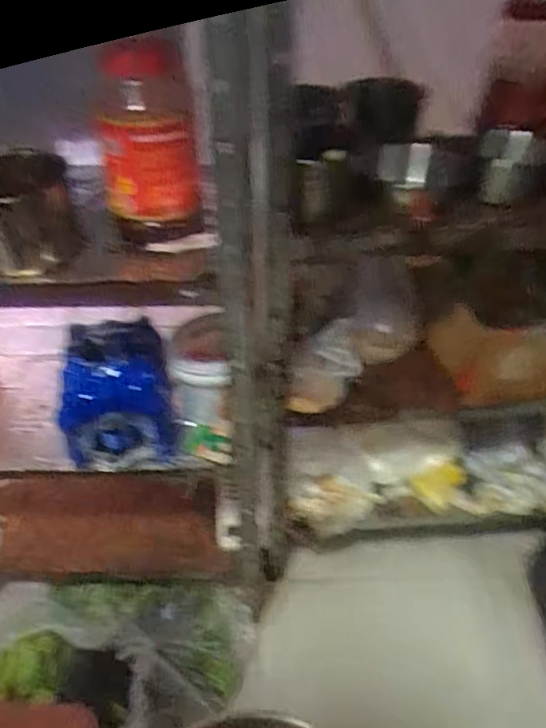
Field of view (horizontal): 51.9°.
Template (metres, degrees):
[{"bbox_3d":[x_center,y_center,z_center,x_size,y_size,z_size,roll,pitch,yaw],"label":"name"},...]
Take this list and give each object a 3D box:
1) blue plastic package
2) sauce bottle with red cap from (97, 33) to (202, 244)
[{"bbox_3d":[-0.260,0.050,0.968,0.202,0.161,0.204,-8,43,-10],"label":"blue plastic package"},{"bbox_3d":[-0.151,-0.254,0.683,0.115,0.233,0.126,-9,43,-10],"label":"sauce bottle with red cap"}]

